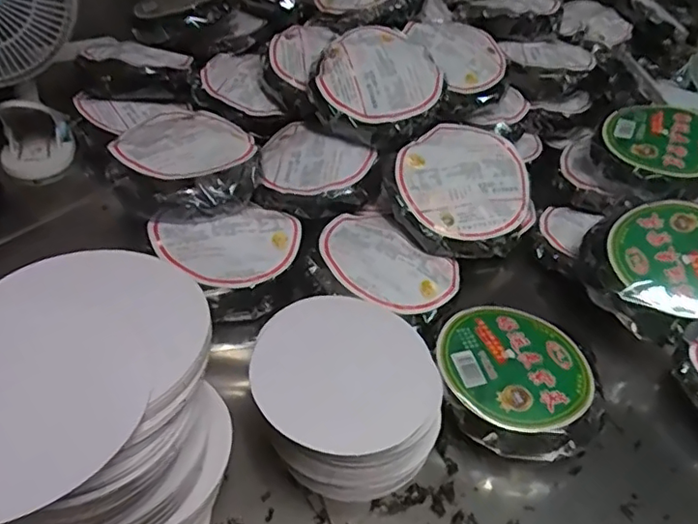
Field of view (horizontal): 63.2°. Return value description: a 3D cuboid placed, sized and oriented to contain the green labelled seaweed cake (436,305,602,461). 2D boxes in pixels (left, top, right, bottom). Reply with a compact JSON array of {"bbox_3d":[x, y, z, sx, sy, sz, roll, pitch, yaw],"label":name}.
[{"bbox_3d":[0.152,0.111,0.526,0.140,0.055,0.143,3,42,-2],"label":"green labelled seaweed cake"}]

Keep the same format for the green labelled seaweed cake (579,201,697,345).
[{"bbox_3d":[0.335,0.008,0.606,0.155,0.056,0.140,-14,59,5],"label":"green labelled seaweed cake"}]

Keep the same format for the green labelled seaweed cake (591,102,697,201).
[{"bbox_3d":[0.380,-0.138,0.691,0.145,0.032,0.145,-4,51,5],"label":"green labelled seaweed cake"}]

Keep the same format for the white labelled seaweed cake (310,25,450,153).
[{"bbox_3d":[0.033,-0.206,0.657,0.144,0.038,0.147,1,76,-3],"label":"white labelled seaweed cake"}]

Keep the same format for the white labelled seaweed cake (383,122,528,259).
[{"bbox_3d":[0.120,-0.083,0.623,0.152,0.026,0.152,3,70,-9],"label":"white labelled seaweed cake"}]

